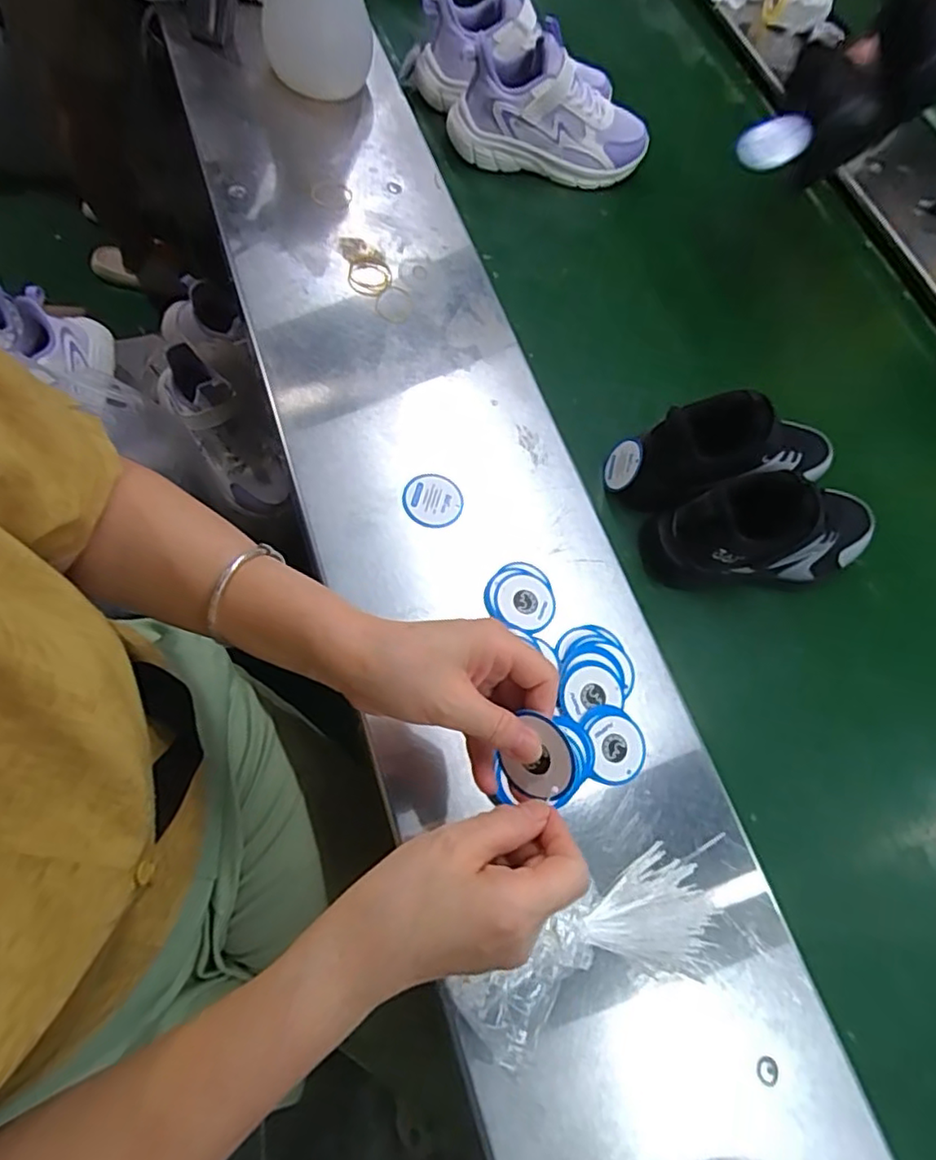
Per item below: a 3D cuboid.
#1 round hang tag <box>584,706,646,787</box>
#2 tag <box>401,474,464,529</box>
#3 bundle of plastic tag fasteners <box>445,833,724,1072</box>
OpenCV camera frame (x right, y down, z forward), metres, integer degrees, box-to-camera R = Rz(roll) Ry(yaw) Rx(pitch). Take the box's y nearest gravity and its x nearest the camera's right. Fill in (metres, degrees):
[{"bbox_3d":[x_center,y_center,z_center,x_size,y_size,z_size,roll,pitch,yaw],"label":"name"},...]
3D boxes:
[{"bbox_3d":[0.107,0.119,0.445,0.047,0.004,0.050,3,76,-14],"label":"round hang tag"},{"bbox_3d":[-0.028,-0.064,0.499,0.047,0.005,0.046,4,71,-11],"label":"tag"},{"bbox_3d":[0.086,0.228,0.385,0.188,0.024,0.063,-17,64,-24],"label":"bundle of plastic tag fasteners"}]

